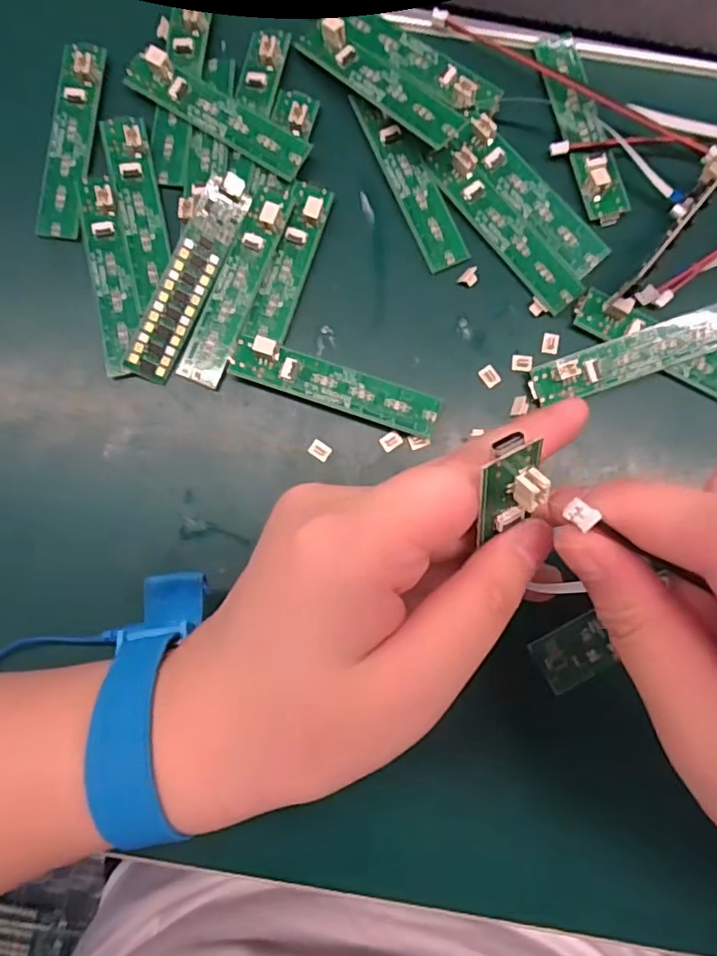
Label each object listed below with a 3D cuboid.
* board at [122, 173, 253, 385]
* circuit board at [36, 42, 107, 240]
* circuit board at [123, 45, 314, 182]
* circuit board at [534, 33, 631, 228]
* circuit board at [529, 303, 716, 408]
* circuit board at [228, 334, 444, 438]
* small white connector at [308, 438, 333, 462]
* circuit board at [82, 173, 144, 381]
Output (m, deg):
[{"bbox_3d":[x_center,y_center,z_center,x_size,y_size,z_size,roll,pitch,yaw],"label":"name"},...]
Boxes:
[{"bbox_3d":[-0.066,-0.078,0.223,0.017,0.007,0.083,25,90,-26],"label":"board"},{"bbox_3d":[-0.118,-0.139,0.233,0.017,0.007,0.081,7,85,0],"label":"circuit board"},{"bbox_3d":[-0.058,-0.149,0.231,0.082,0.010,0.018,30,85,2],"label":"circuit board"},{"bbox_3d":[0.093,-0.146,0.234,0.017,0.010,0.083,-15,85,-2],"label":"circuit board"},{"bbox_3d":[0.109,-0.048,0.225,0.083,0.008,0.018,-19,86,-2],"label":"circuit board"},{"bbox_3d":[-0.009,-0.036,0.223,0.083,0.014,0.016,18,85,1],"label":"circuit board"},{"bbox_3d":[-0.015,-0.011,0.225,0.009,0.004,0.007,32,85,2],"label":"small white connector"},{"bbox_3d":[-0.099,-0.083,0.228,0.016,0.004,0.082,-10,85,-2],"label":"circuit board"}]

